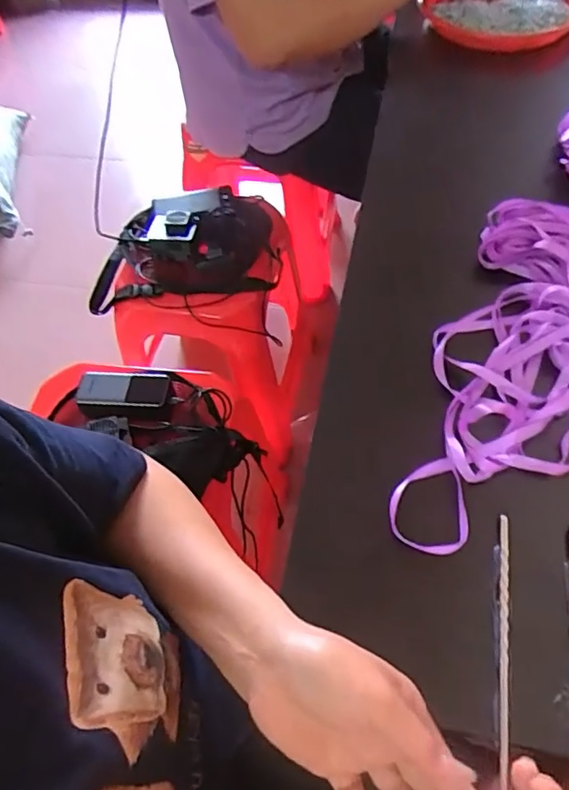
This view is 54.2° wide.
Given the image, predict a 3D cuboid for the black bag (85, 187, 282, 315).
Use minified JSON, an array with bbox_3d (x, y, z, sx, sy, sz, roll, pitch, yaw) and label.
[{"bbox_3d":[-0.181,-0.280,1.024,0.330,0.107,0.247,-2,57,3],"label":"black bag"}]

